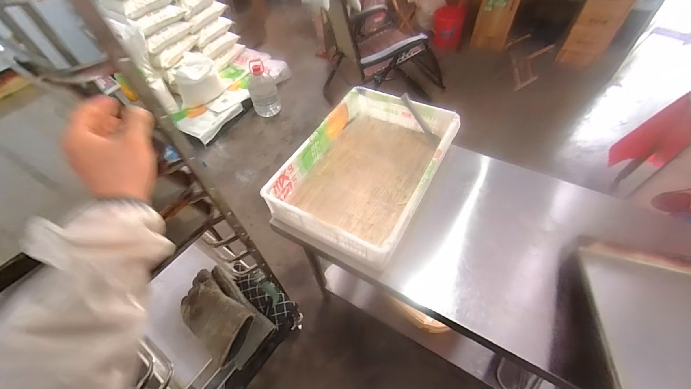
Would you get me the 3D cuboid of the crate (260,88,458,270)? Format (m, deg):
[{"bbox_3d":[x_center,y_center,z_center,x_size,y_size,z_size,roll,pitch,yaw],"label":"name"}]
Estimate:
[{"bbox_3d":[0.075,-0.102,0.987,0.418,0.118,0.608,24,58,20],"label":"crate"}]

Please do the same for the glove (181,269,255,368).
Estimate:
[{"bbox_3d":[-0.426,0.370,0.939,0.294,0.071,0.148,31,61,24],"label":"glove"}]

